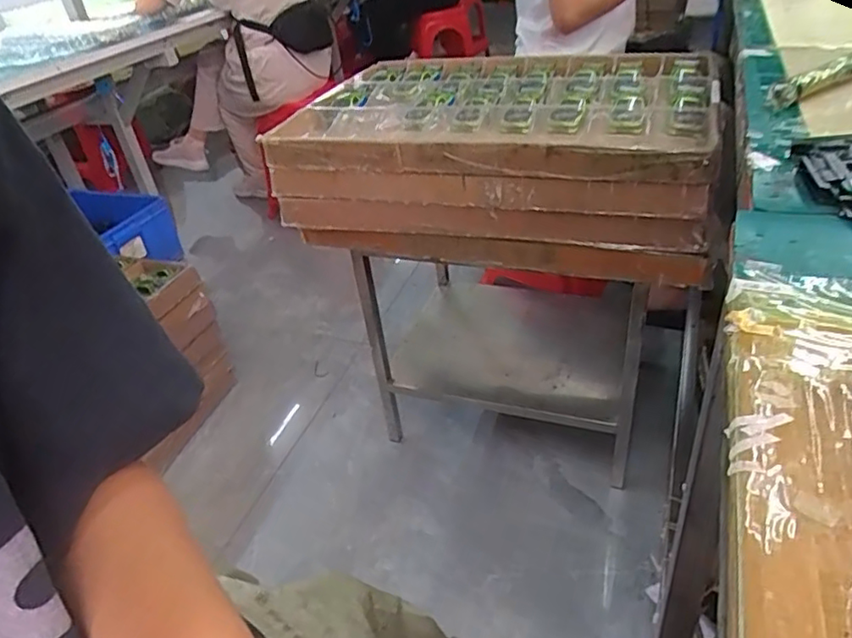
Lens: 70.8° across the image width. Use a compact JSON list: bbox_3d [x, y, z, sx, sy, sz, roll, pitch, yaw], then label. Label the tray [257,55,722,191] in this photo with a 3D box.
[{"bbox_3d":[0.101,-0.330,0.976,0.644,0.086,0.468,8,38,21],"label":"tray"}]

